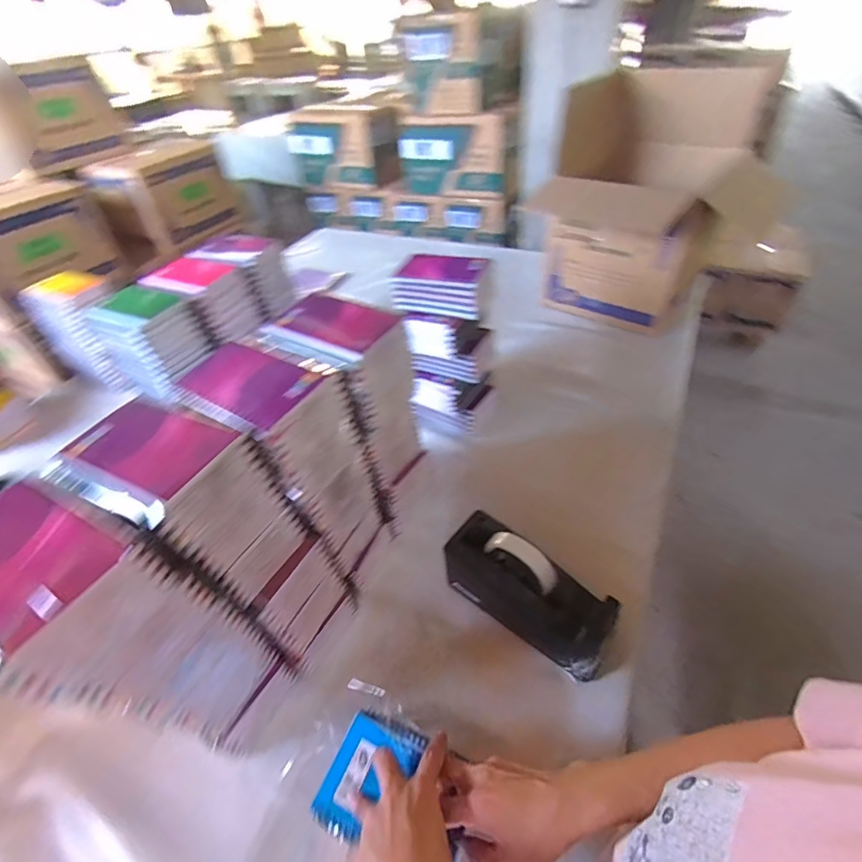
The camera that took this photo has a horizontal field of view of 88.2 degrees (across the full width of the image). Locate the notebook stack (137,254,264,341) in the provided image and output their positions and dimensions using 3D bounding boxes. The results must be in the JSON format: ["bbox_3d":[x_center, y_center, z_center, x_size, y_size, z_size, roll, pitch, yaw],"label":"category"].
[{"bbox_3d":[-0.384,-0.216,0.740,0.139,0.098,0.103,15,48,19],"label":"notebook stack"}]

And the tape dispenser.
[{"bbox_3d":[0.113,0.190,0.528,0.203,0.122,0.079,32,55,31],"label":"tape dispenser"}]

